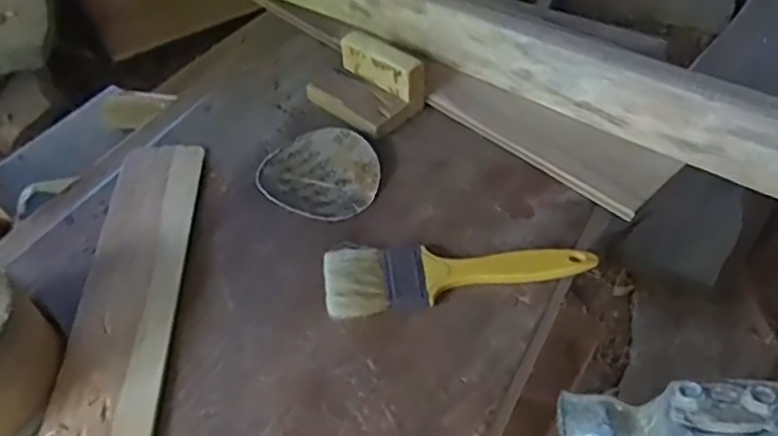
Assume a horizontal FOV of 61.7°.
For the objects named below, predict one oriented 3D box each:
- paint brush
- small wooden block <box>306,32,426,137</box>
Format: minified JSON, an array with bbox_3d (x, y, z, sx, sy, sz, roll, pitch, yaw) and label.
[{"bbox_3d":[0.045,0.033,0.432,0.175,0.013,0.049,-6,50,-5],"label":"paint brush"},{"bbox_3d":[-0.021,-0.111,0.530,0.089,0.049,0.054,33,57,25],"label":"small wooden block"}]

